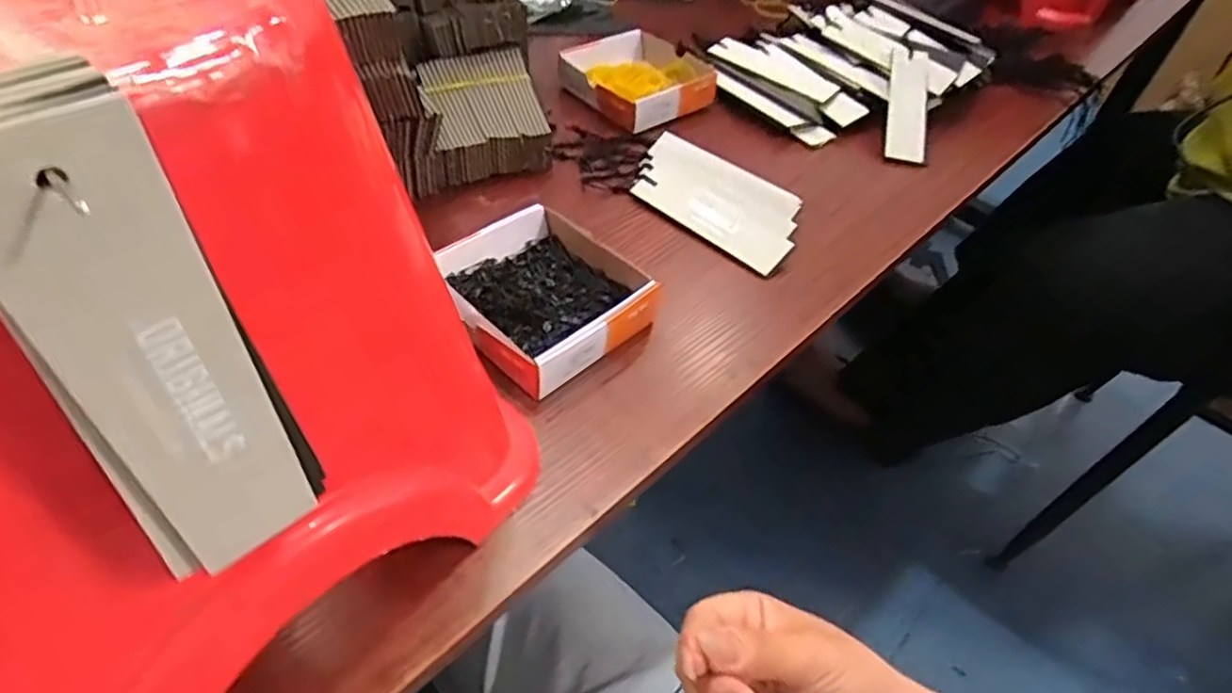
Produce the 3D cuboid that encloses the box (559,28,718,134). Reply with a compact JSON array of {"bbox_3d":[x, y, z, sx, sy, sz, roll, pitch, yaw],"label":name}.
[{"bbox_3d":[0.021,-0.251,0.635,0.112,0.031,0.130,-26,55,-28],"label":"box"}]

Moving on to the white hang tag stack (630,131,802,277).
[{"bbox_3d":[0.075,-0.111,0.505,0.142,0.006,0.076,37,64,25],"label":"white hang tag stack"}]

